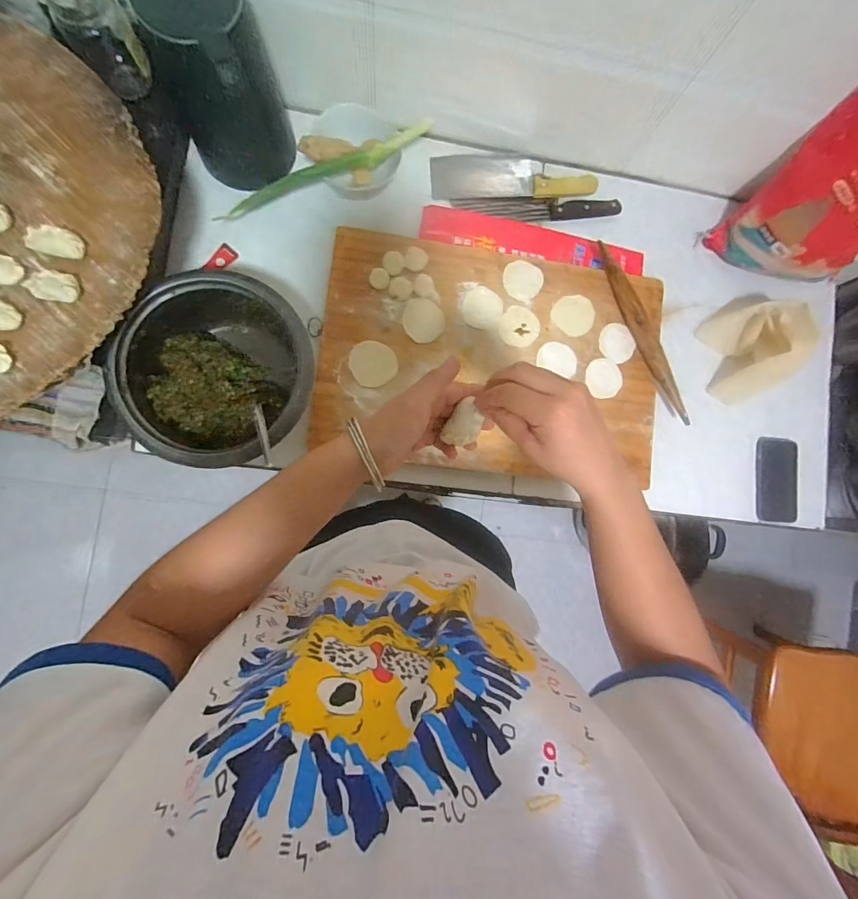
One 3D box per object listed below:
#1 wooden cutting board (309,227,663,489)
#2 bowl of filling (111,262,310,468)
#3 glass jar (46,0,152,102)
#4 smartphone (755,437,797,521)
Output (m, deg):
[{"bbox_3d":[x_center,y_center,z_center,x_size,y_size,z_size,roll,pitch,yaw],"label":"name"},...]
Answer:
[{"bbox_3d":[0.114,-0.149,0.662,0.557,0.042,0.363,7,85,-6],"label":"wooden cutting board"},{"bbox_3d":[-0.281,-0.101,0.572,0.229,0.114,0.244,1,85,-7],"label":"bowl of filling"},{"bbox_3d":[-0.442,-0.554,0.555,0.082,0.120,0.082,1,85,-7],"label":"glass jar"},{"bbox_3d":[0.638,0.056,0.735,0.071,0.015,0.150,4,85,-7],"label":"smartphone"}]

